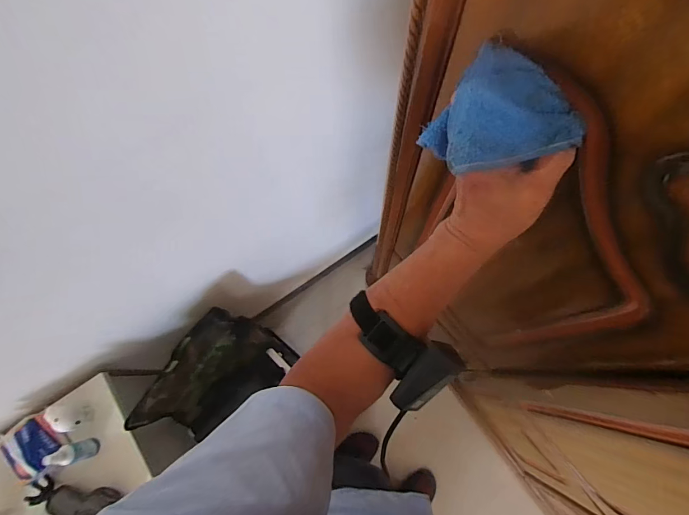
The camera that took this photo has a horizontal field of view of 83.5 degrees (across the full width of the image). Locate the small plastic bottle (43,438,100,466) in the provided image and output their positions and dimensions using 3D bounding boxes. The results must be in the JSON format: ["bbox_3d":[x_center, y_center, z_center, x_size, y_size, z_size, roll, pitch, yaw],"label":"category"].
[{"bbox_3d":[-0.612,0.441,0.869,0.034,0.136,0.041,-18,74,-3],"label":"small plastic bottle"}]

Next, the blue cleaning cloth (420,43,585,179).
[{"bbox_3d":[0.113,-0.101,0.290,0.080,0.049,0.092,-36,76,-8],"label":"blue cleaning cloth"}]

